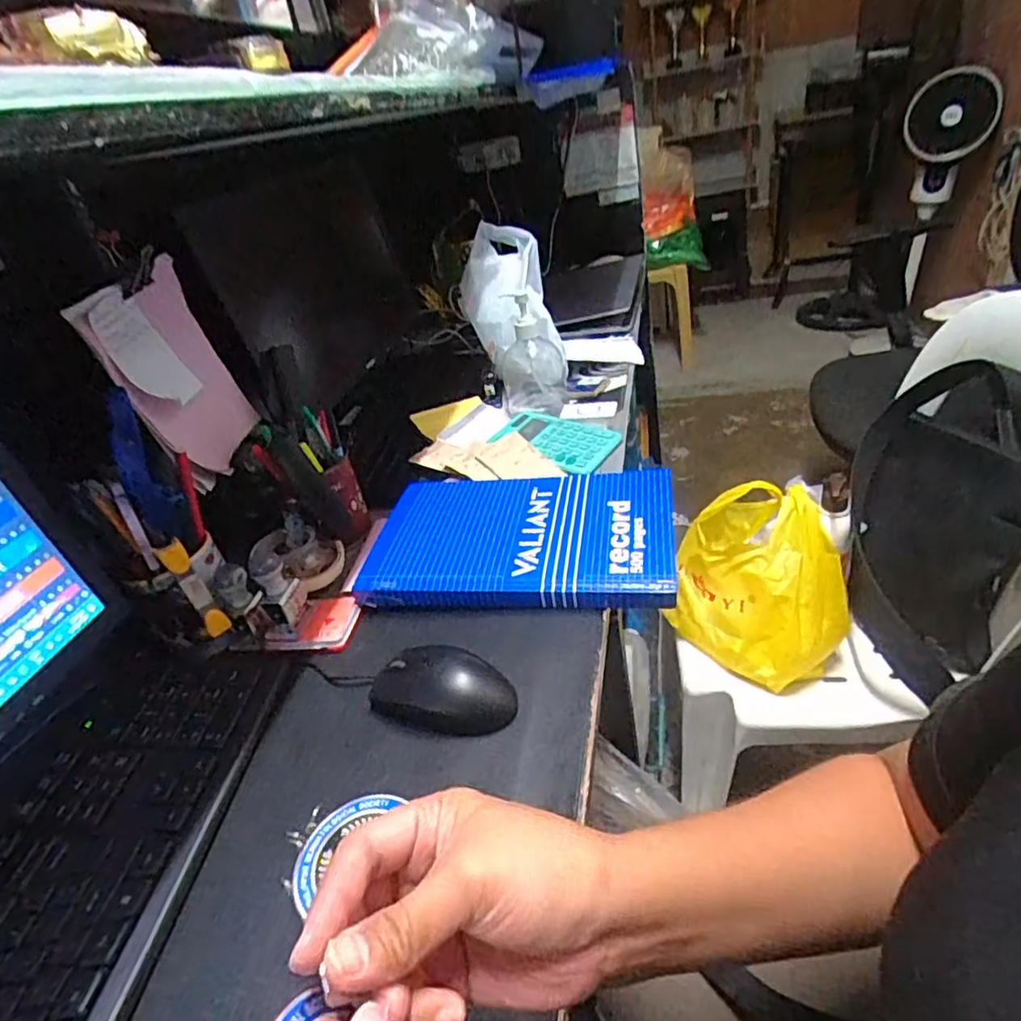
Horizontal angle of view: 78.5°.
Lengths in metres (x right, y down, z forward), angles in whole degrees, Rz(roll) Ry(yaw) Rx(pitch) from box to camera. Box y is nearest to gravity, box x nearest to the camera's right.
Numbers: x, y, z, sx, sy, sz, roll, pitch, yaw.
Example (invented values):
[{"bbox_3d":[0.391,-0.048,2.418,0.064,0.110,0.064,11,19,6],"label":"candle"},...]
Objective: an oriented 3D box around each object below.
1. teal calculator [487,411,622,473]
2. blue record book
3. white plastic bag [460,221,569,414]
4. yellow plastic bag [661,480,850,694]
[{"bbox_3d":[0.047,-0.094,0.778,0.162,0.010,0.106,13,40,34],"label":"teal calculator"},{"bbox_3d":[0.012,0.019,0.606,0.281,0.029,0.180,-3,33,14],"label":"blue record book"},{"bbox_3d":[0.005,-0.292,0.895,0.113,0.133,0.302,-12,69,-8],"label":"white plastic bag"},{"bbox_3d":[0.314,0.084,0.787,0.197,0.167,0.175,15,41,36],"label":"yellow plastic bag"}]

